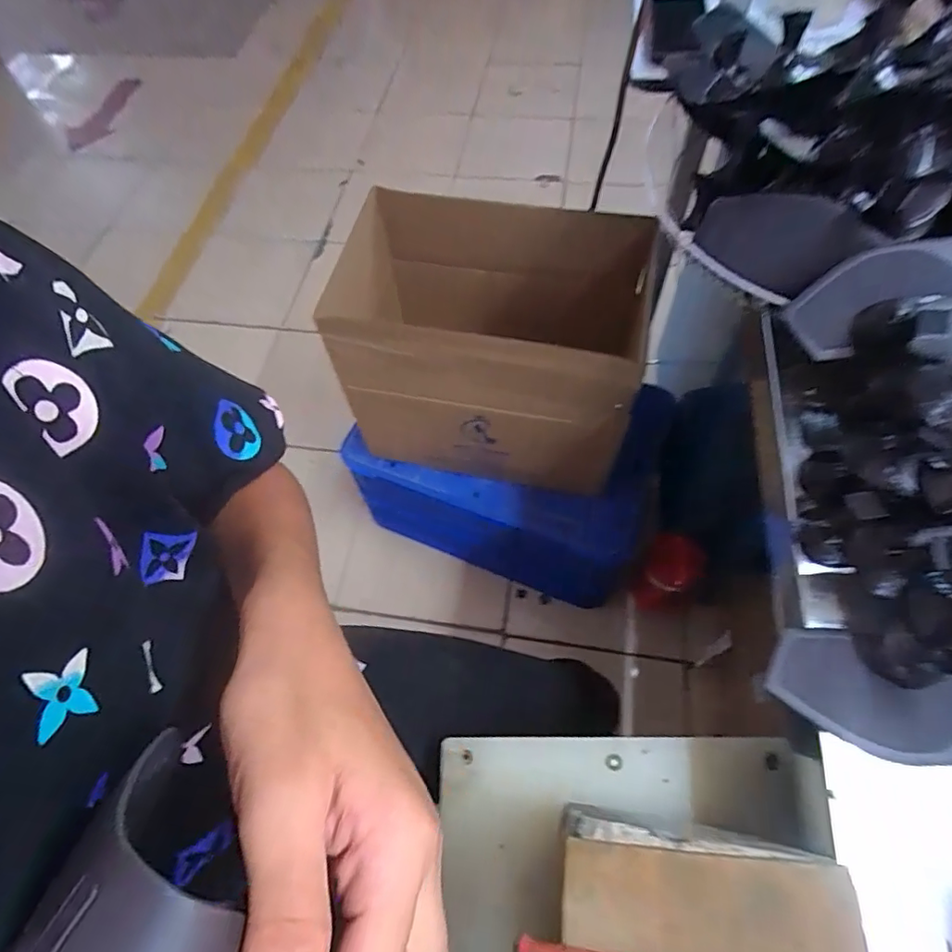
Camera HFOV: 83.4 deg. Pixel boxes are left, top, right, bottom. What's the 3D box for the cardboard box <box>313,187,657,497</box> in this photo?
[{"bbox_3d":[0.011,-0.221,0.902,0.501,0.338,0.307,13,63,10],"label":"cardboard box"}]

